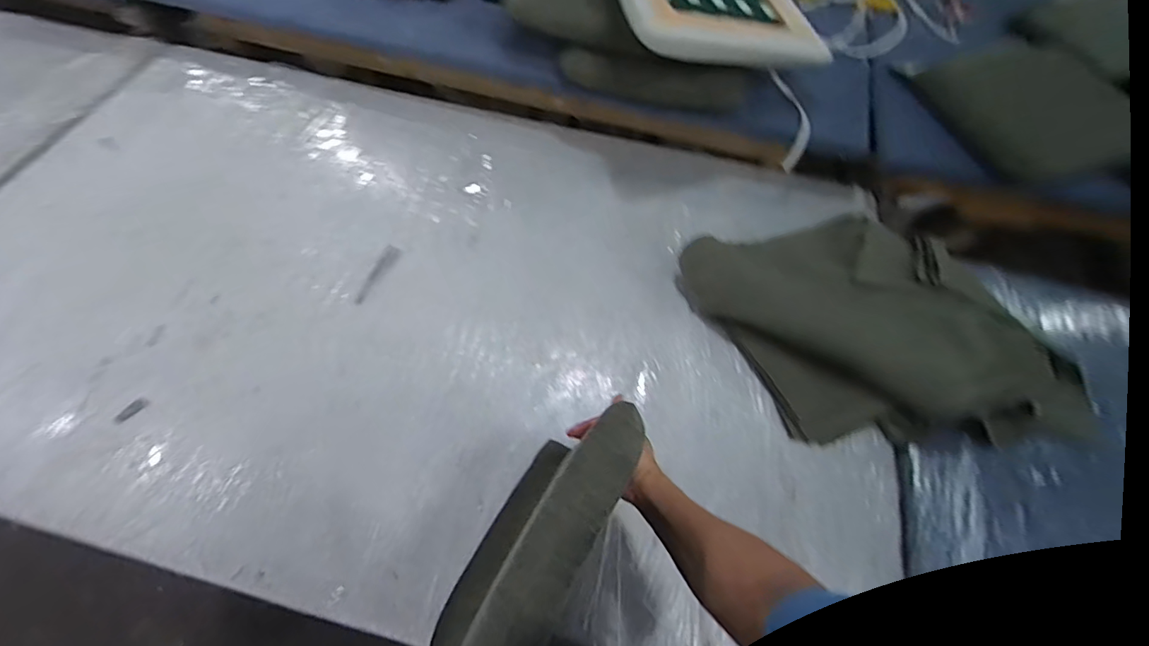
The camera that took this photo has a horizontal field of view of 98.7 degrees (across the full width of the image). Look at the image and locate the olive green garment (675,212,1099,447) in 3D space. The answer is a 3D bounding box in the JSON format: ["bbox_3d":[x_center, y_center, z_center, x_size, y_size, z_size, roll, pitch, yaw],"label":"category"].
[{"bbox_3d":[0.564,0.001,0.978,0.636,0.143,0.491,-3,60,-3],"label":"olive green garment"}]

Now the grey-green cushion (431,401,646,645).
[{"bbox_3d":[-0.086,0.299,0.622,0.055,0.416,0.372,34,66,-4],"label":"grey-green cushion"}]

